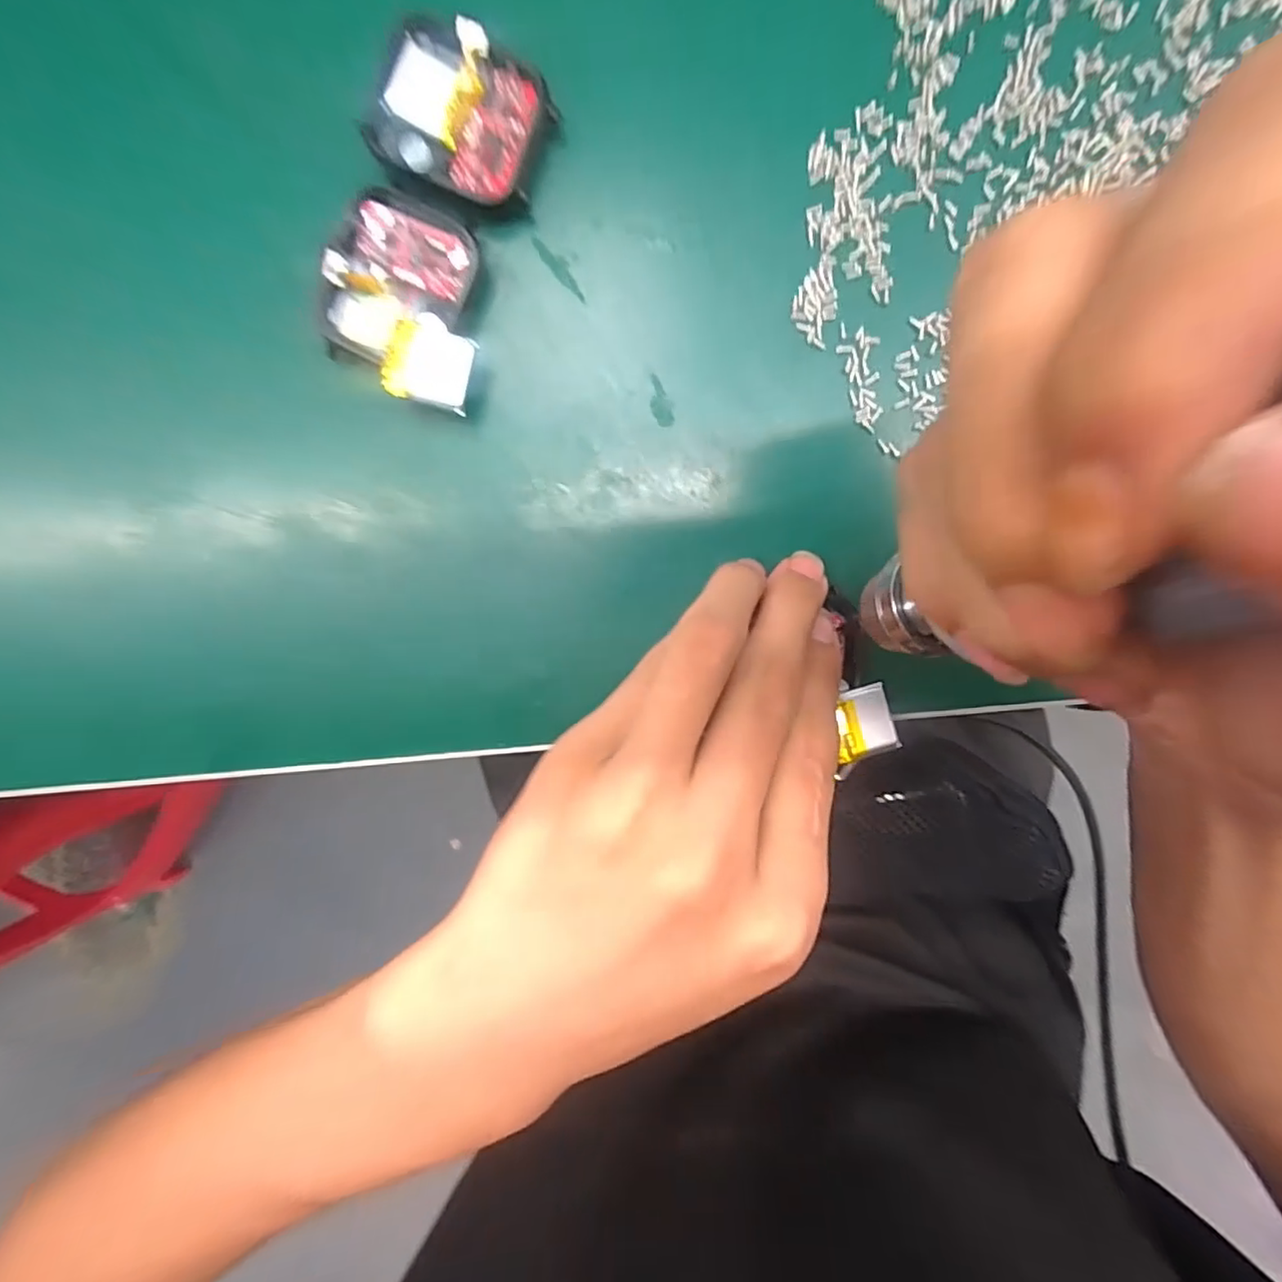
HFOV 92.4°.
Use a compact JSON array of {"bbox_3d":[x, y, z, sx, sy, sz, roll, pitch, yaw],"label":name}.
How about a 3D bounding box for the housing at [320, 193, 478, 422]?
[{"bbox_3d":[-0.064,-0.093,0.169,0.043,0.013,0.050,15,96,-1],"label":"housing"}]

